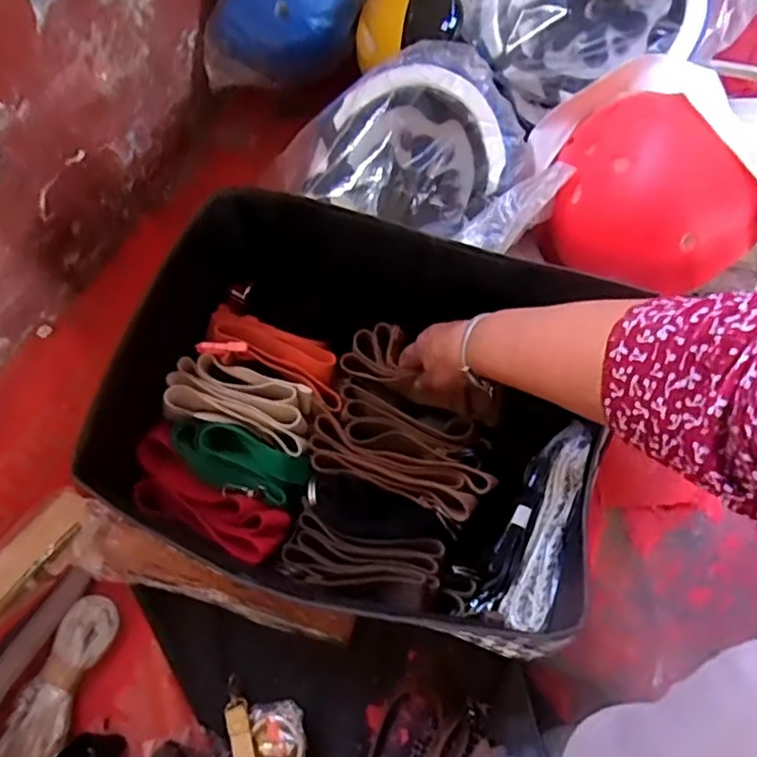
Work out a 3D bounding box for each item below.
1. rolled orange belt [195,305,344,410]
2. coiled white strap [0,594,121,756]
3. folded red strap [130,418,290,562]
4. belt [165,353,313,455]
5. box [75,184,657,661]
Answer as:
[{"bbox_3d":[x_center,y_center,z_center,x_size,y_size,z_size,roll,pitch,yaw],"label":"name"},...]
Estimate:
[{"bbox_3d":[-0.103,-0.028,0.634,0.153,0.034,0.061,19,67,9],"label":"rolled orange belt"},{"bbox_3d":[-0.284,0.280,0.560,0.055,0.022,0.170,20,68,10],"label":"coiled white strap"},{"bbox_3d":[-0.158,0.112,0.581,0.158,0.040,0.068,33,70,15],"label":"folded red strap"},{"bbox_3d":[-0.134,0.020,0.617,0.148,0.043,0.070,16,67,8],"label":"belt"},{"bbox_3d":[-0.018,0.029,0.579,0.433,0.156,0.301,19,67,9],"label":"box"}]

